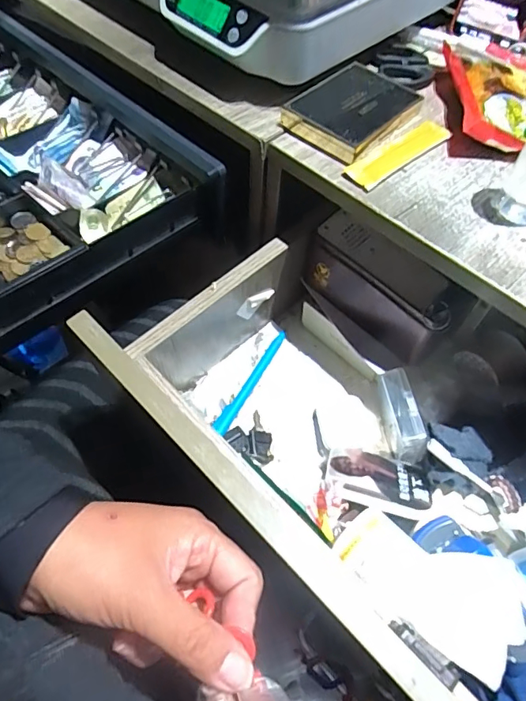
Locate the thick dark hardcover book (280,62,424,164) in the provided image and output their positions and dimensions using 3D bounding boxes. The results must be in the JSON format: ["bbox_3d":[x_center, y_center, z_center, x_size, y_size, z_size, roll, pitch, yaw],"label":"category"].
[{"bbox_3d":[0.074,-0.197,0.397,0.074,0.025,0.095,38,63,20],"label":"thick dark hardcover book"}]

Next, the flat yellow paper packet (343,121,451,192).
[{"bbox_3d":[0.104,-0.151,0.372,0.096,0.005,0.024,-37,85,-21],"label":"flat yellow paper packet"}]

